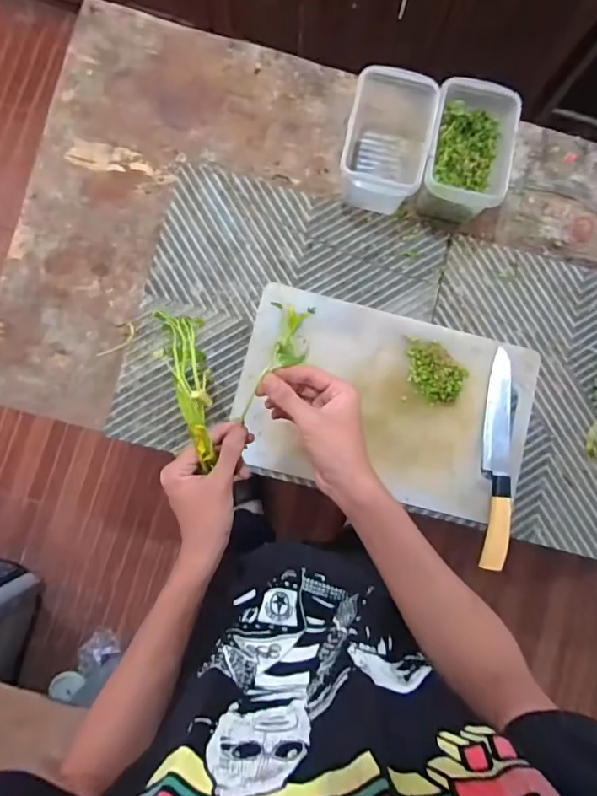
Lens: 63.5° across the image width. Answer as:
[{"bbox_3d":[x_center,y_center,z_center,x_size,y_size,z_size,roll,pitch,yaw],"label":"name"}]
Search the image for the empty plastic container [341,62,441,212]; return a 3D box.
[{"bbox_3d":[0.115,-0.342,0.646,0.102,0.099,0.159,11,84,-2],"label":"empty plastic container"}]

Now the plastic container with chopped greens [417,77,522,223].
[{"bbox_3d":[0.219,-0.324,0.651,0.105,0.095,0.162,10,84,-2],"label":"plastic container with chopped greens"}]

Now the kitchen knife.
[{"bbox_3d":[0.271,0.081,0.652,0.035,0.026,0.289,6,85,-3],"label":"kitchen knife"}]

